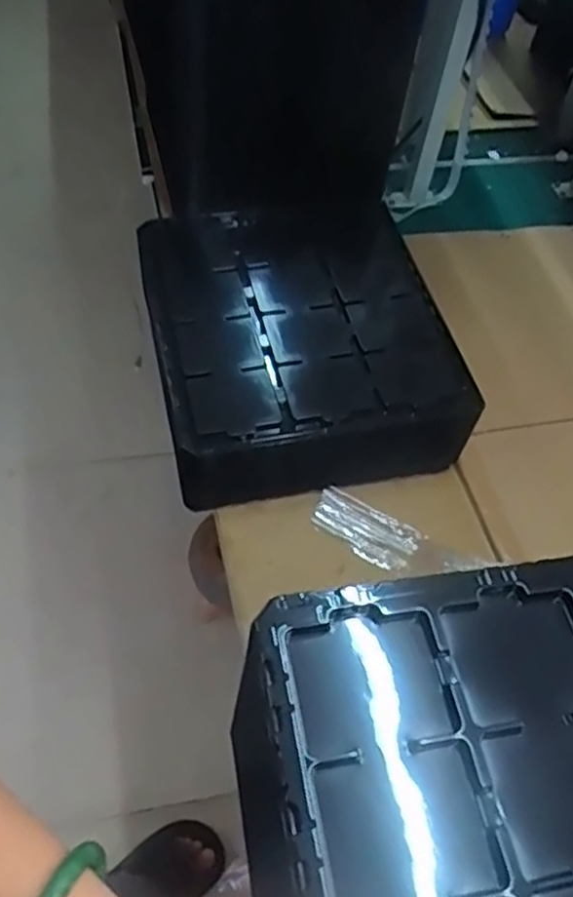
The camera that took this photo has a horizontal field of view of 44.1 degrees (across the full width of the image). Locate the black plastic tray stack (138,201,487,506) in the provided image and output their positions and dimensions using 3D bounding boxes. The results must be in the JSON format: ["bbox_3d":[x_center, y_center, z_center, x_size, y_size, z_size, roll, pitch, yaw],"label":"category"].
[{"bbox_3d":[0.009,-0.130,0.896,0.337,0.131,0.360,-9,55,-12],"label":"black plastic tray stack"}]

